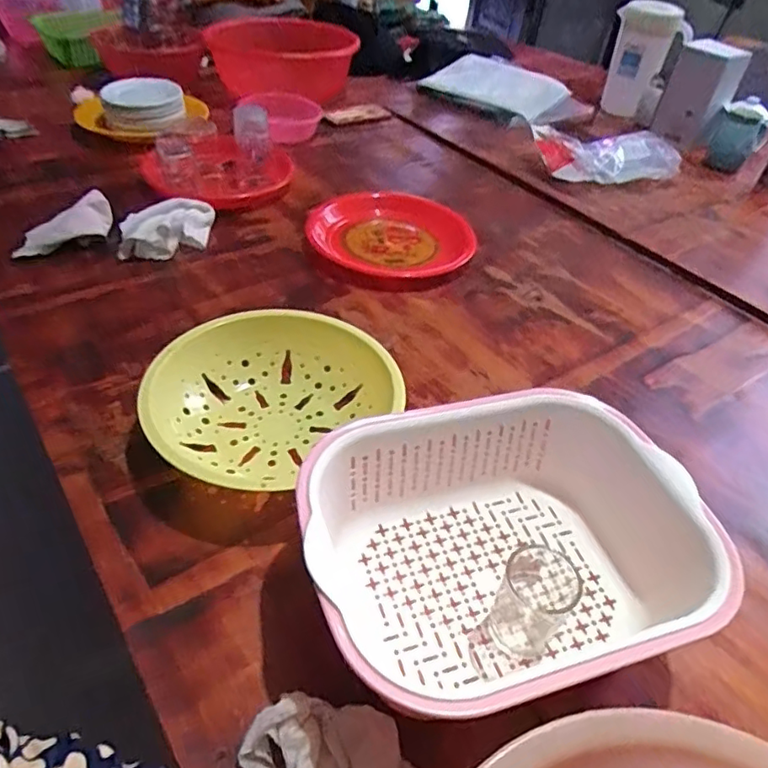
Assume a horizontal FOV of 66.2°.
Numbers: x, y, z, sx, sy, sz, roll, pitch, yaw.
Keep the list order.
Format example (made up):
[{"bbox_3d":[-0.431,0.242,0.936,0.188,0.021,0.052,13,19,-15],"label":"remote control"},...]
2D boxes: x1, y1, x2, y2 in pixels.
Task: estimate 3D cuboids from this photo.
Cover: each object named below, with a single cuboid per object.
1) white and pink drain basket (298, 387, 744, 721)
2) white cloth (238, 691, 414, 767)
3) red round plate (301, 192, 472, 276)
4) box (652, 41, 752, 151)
[{"bbox_3d":[0.094,0.137,0.476,0.305,0.118,0.234,-10,45,-16],"label":"white and pink drain basket"},{"bbox_3d":[-0.036,0.251,0.398,0.112,0.033,0.086,-12,46,-18],"label":"white cloth"},{"bbox_3d":[0.007,-0.244,0.927,0.245,0.033,0.215,-2,44,-9],"label":"red round plate"},{"bbox_3d":[0.699,-0.648,1.325,0.108,0.188,0.121,-13,47,-19],"label":"box"}]

